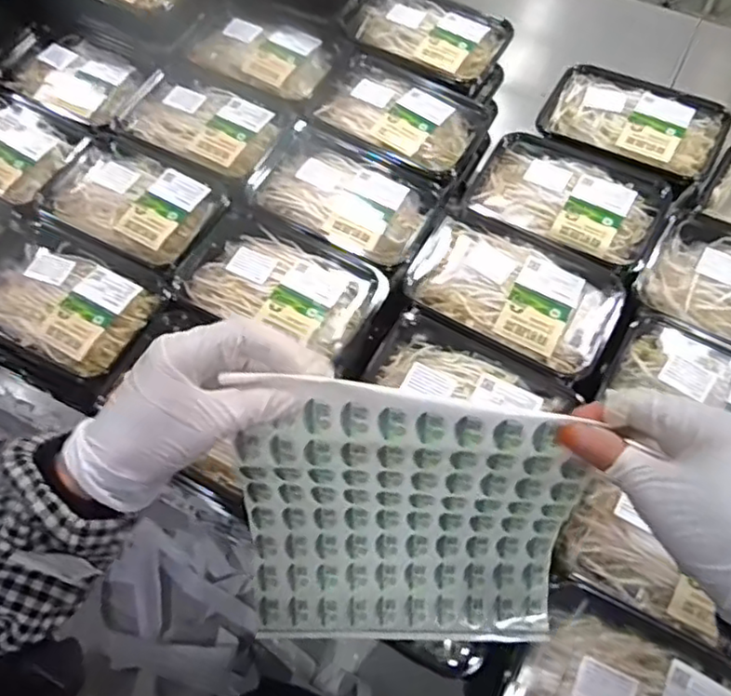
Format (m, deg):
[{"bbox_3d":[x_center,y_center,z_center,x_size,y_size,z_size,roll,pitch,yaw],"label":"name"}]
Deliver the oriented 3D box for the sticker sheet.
[{"bbox_3d":[0.026,0.114,0.410,0.206,0.225,0.035,4,39,1],"label":"sticker sheet"}]

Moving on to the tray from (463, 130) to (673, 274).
[{"bbox_3d":[0.204,-0.153,0.643,0.183,0.032,0.133,27,67,14],"label":"tray"}]

